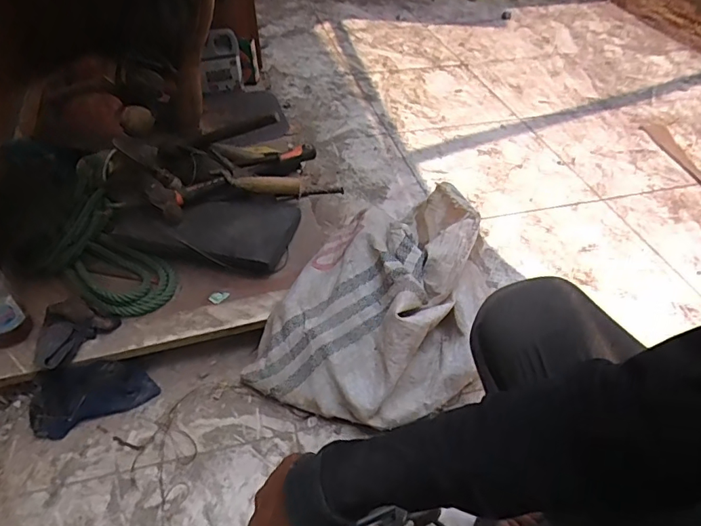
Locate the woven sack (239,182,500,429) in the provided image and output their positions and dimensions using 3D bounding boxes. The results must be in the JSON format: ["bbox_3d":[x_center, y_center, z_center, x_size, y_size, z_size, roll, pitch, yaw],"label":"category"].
[{"bbox_3d":[0.056,0.063,0.775,0.304,0.204,0.360,21,48,19],"label":"woven sack"}]

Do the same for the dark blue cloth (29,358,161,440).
[{"bbox_3d":[-0.383,0.190,0.729,0.163,0.075,0.060,-20,48,-20],"label":"dark blue cloth"}]

